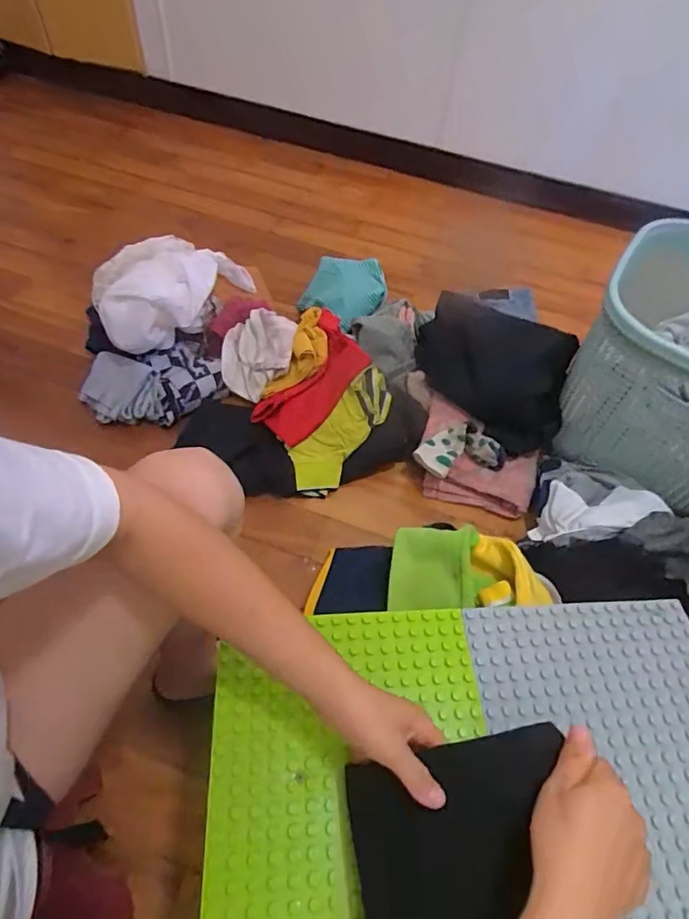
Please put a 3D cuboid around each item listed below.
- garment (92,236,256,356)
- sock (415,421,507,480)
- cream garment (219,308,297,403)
[{"bbox_3d":[-0.337,-0.341,1.058,0.327,0.162,0.142,-15,57,-16],"label":"garment"},{"bbox_3d":[0.219,-0.014,0.996,0.168,0.085,0.088,-10,56,-13],"label":"sock"},{"bbox_3d":[-0.182,-0.218,1.075,0.153,0.131,0.146,0,54,-5],"label":"cream garment"}]

